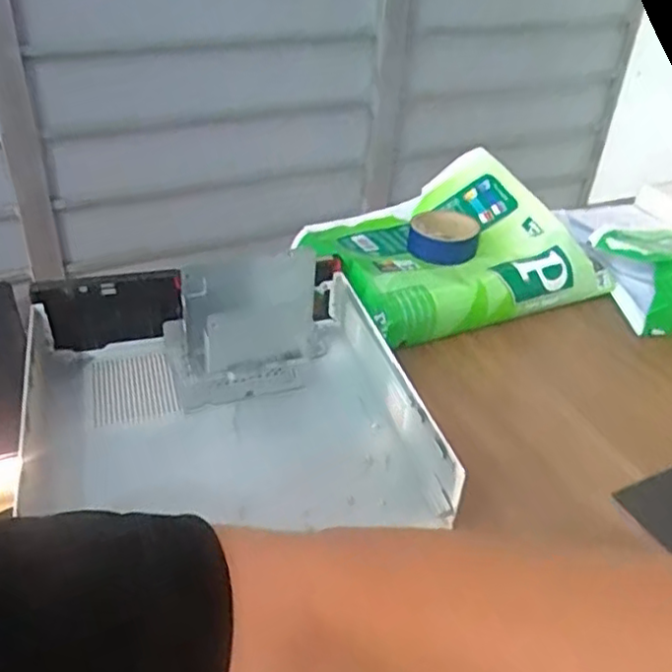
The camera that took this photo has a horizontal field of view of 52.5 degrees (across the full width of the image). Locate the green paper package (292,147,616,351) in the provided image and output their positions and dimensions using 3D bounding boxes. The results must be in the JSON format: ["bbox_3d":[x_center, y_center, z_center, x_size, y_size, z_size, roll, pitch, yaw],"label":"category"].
[{"bbox_3d":[0.145,-0.114,0.867,0.348,0.101,0.233,-13,39,-23],"label":"green paper package"}]

